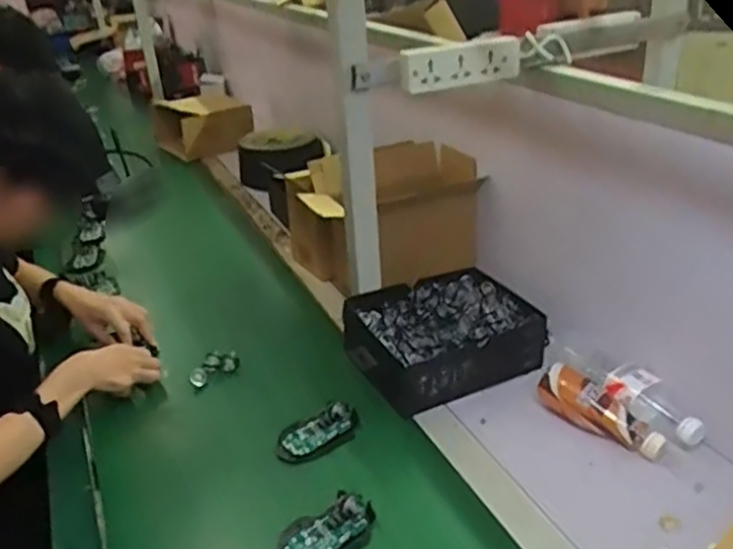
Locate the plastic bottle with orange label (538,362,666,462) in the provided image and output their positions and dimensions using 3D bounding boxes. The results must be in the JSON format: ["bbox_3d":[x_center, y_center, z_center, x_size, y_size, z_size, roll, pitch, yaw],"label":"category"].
[{"bbox_3d":[0.290,0.174,0.874,0.163,0.054,0.050,32,42,29],"label":"plastic bottle with orange label"}]

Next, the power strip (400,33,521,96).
[{"bbox_3d":[0.126,-0.278,0.920,0.170,0.058,0.031,-15,27,-20],"label":"power strip"}]

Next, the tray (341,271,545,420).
[{"bbox_3d":[0.106,0.091,1.008,0.263,0.096,0.197,-18,28,-25],"label":"tray"}]

